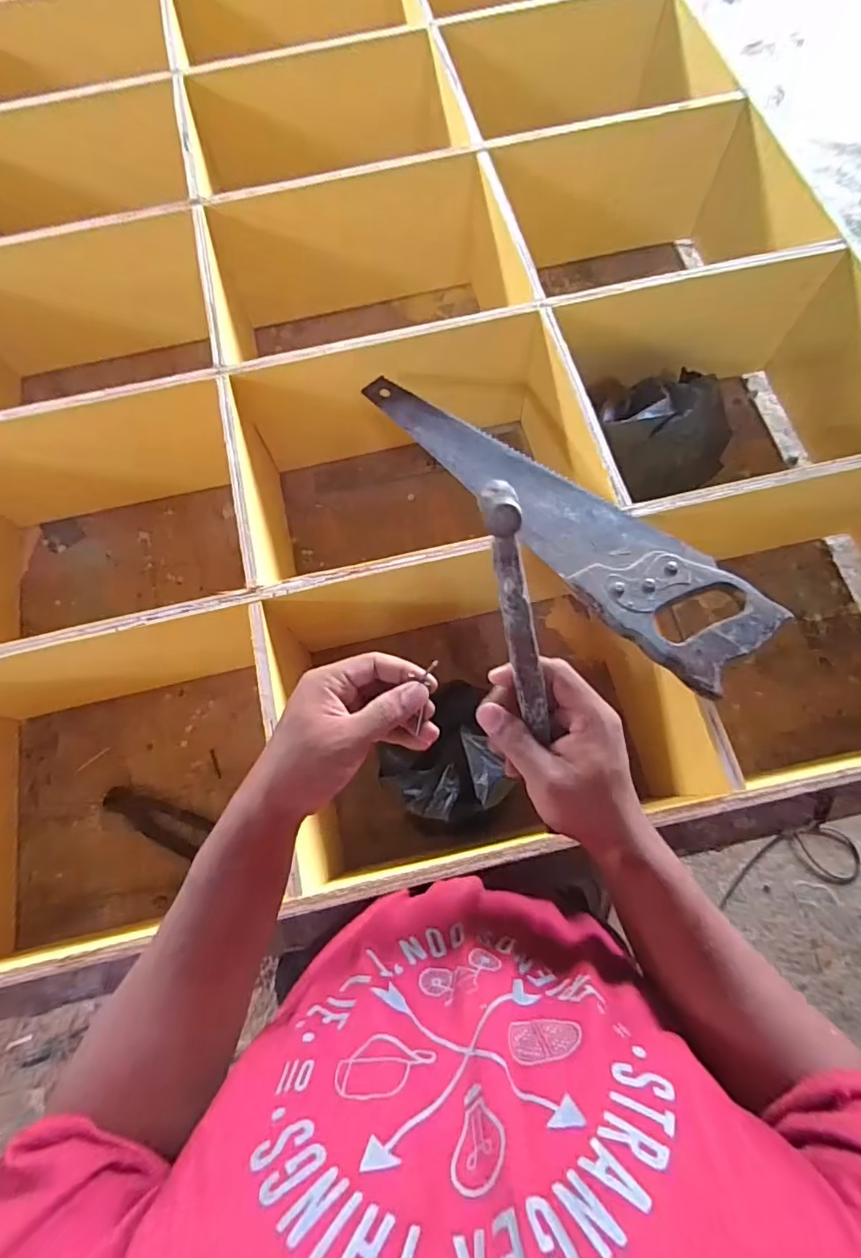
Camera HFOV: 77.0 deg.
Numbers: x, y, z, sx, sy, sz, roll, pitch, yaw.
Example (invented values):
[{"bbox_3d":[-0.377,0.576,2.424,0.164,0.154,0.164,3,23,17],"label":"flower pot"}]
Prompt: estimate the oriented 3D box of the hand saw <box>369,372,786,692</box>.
[{"bbox_3d":[0.114,-0.137,0.574,0.119,0.017,0.501,-41,67,-15],"label":"hand saw"}]

